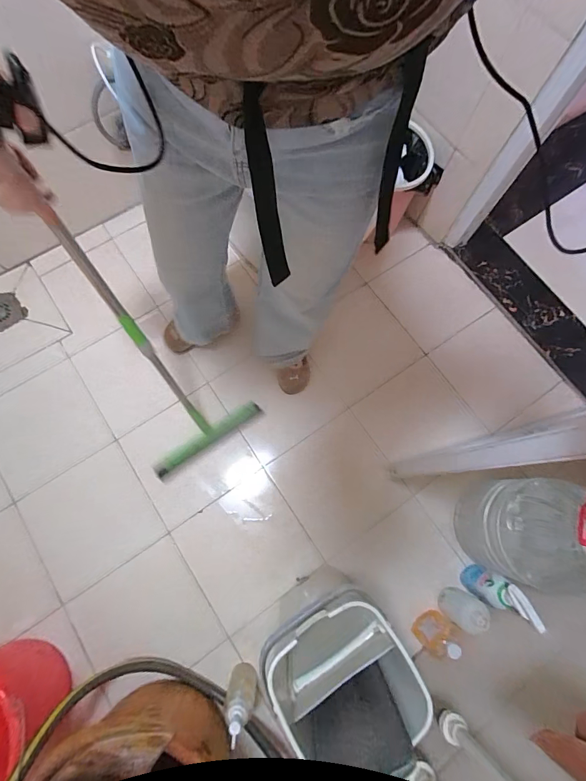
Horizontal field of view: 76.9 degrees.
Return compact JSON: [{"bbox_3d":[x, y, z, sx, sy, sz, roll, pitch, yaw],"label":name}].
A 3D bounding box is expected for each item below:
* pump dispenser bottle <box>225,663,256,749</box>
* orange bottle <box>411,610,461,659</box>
[{"bbox_3d":[-0.117,0.668,0.801,0.061,0.195,0.062,1,75,-4],"label":"pump dispenser bottle"},{"bbox_3d":[0.340,0.575,0.867,0.068,0.172,0.090,41,75,10],"label":"orange bottle"}]

